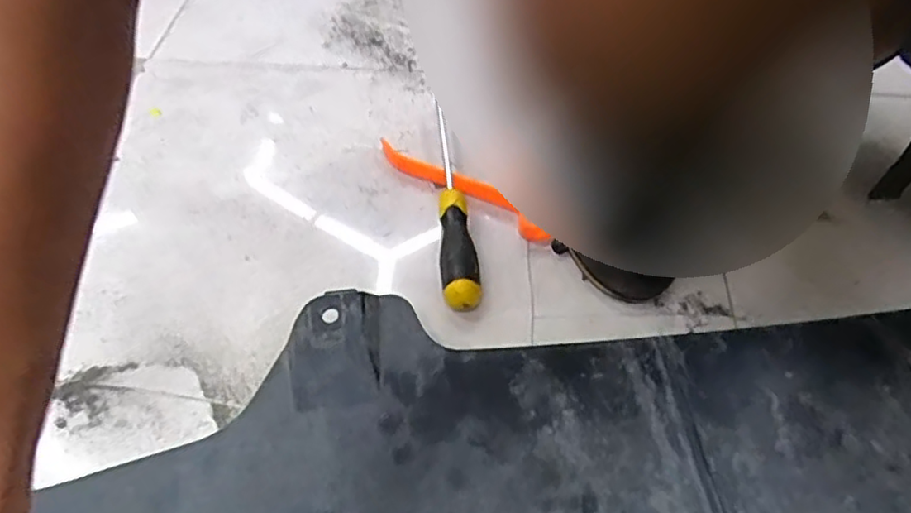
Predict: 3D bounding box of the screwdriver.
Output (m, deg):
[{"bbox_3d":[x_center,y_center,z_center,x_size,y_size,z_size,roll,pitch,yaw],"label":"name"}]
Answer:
[{"bbox_3d":[-0.006,-0.054,0.571,0.029,0.034,0.240,-5,52,-3],"label":"screwdriver"}]

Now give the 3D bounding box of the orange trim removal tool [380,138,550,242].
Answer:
[{"bbox_3d":[0.003,-0.067,0.593,0.197,0.020,0.032,30,58,22],"label":"orange trim removal tool"}]

